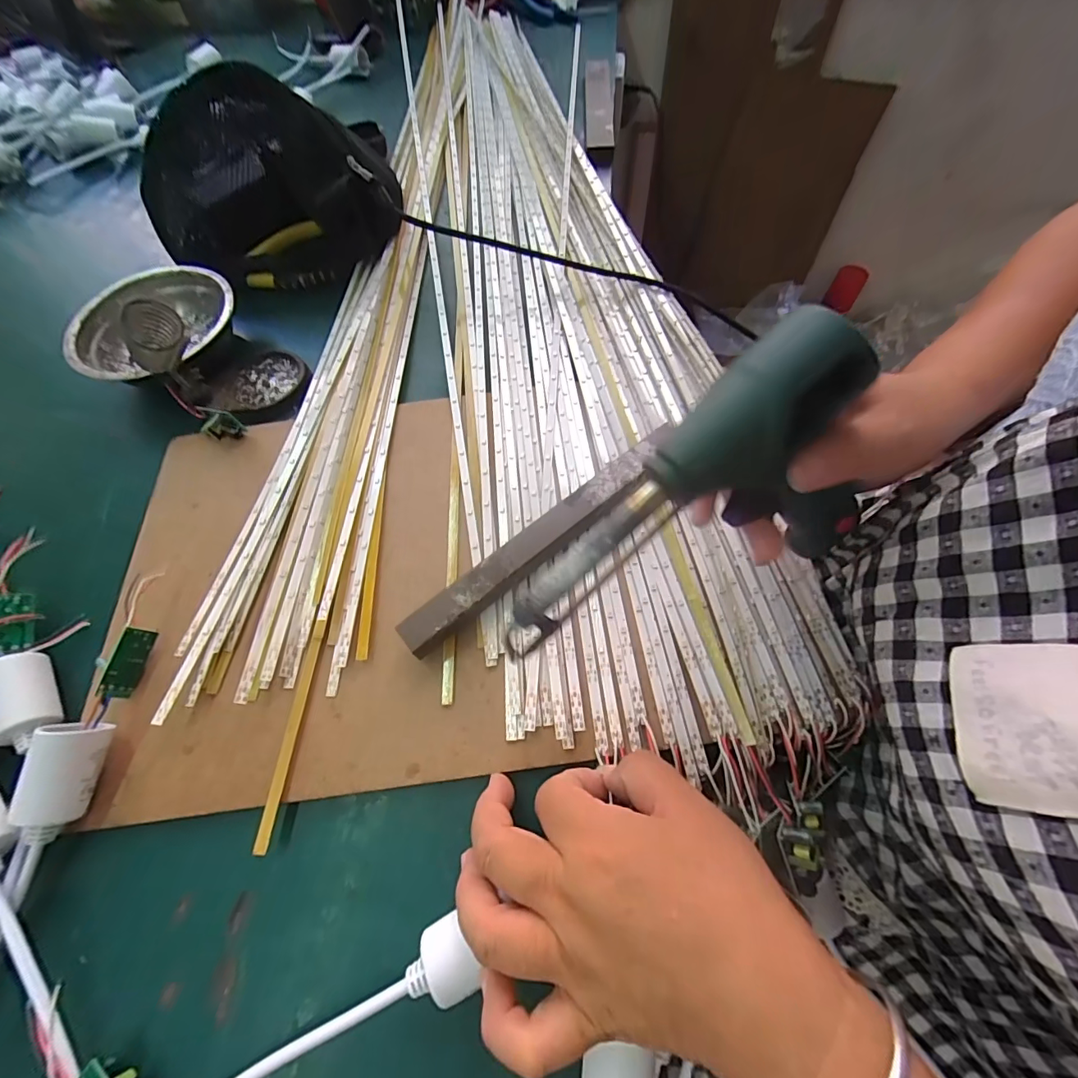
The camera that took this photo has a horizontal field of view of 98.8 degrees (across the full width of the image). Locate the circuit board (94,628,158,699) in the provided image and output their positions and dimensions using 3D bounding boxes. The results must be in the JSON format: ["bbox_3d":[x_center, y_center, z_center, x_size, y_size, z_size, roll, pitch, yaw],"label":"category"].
[{"bbox_3d":[-0.234,0.070,0.264,0.006,0.019,0.038,0,68,22],"label":"circuit board"}]

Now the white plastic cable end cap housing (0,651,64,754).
[{"bbox_3d":[-0.286,0.088,0.253,0.022,0.022,0.050,-31,66,-12],"label":"white plastic cable end cap housing"}]

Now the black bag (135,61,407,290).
[{"bbox_3d":[-0.237,-0.297,0.390,0.215,0.124,0.091,-11,64,-3],"label":"black bag"}]

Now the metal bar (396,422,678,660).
[{"bbox_3d":[0.010,-0.004,0.287,0.213,0.021,0.022,-38,68,-15],"label":"metal bar"}]

